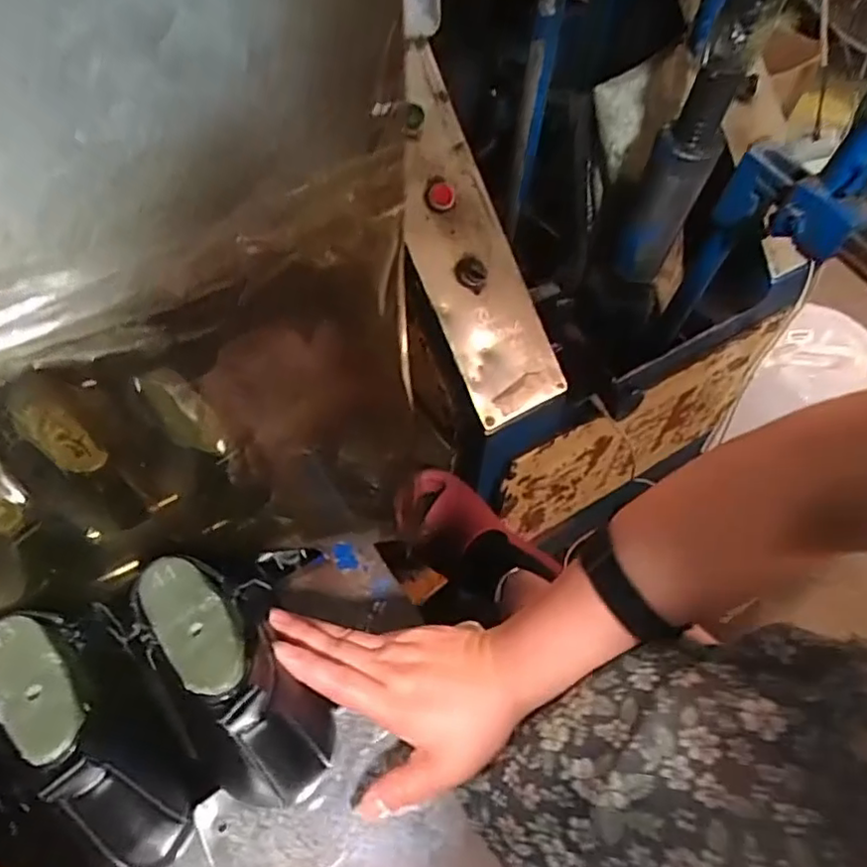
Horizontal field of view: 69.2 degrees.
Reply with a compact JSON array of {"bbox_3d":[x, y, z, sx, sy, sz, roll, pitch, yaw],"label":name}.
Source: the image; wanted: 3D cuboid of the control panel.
[{"bbox_3d":[0.036,-0.212,0.716,0.127,0.038,0.401,-25,103,-18],"label":"control panel"}]

